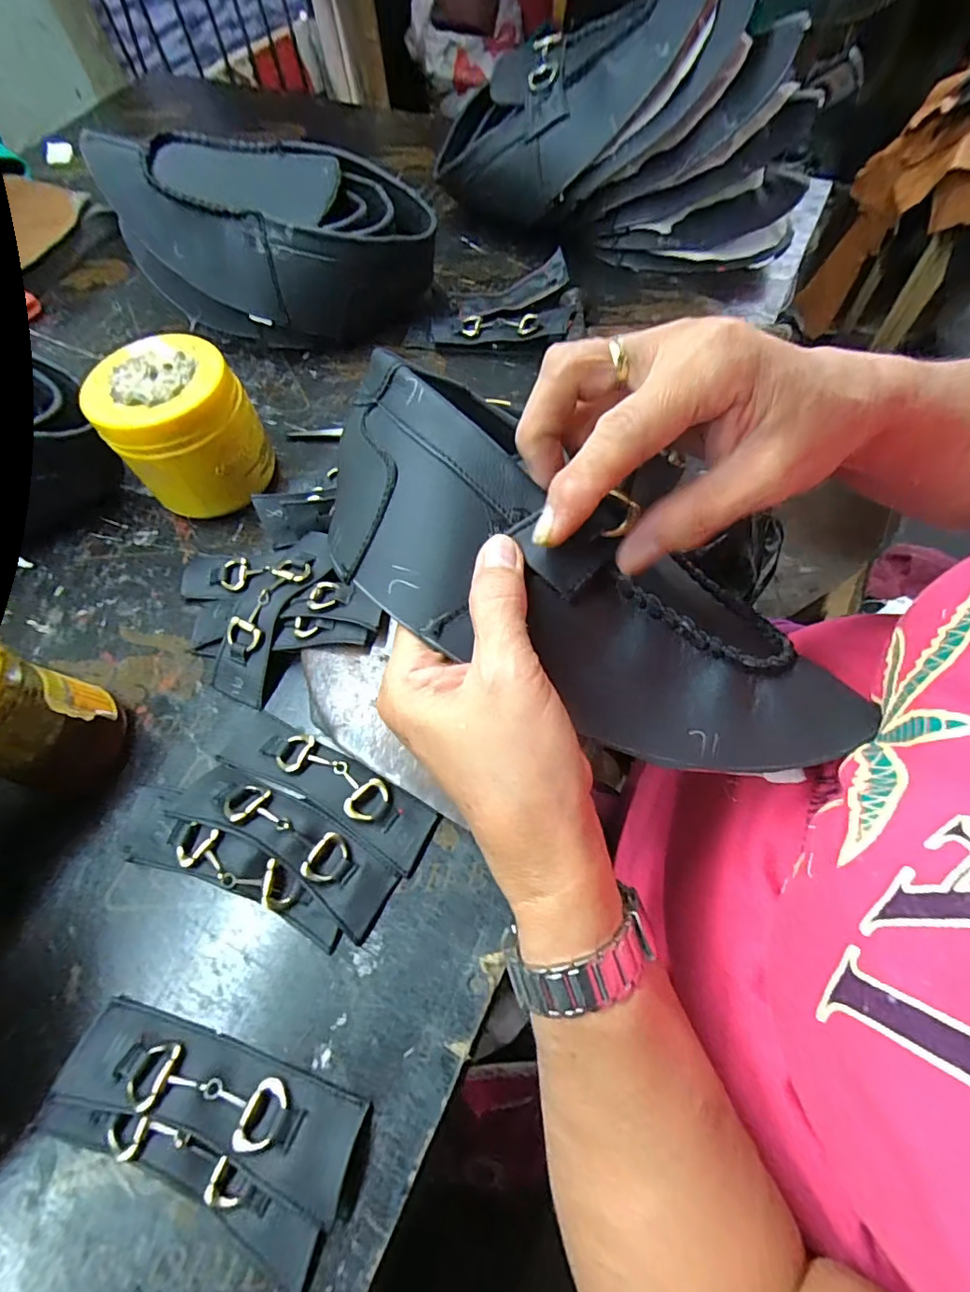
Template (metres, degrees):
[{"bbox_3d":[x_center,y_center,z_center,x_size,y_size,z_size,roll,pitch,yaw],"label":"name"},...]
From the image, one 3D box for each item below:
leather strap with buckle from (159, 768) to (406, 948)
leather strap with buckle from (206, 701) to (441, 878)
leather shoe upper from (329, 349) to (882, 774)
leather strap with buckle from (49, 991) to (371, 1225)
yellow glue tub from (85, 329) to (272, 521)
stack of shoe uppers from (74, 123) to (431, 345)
[{"bbox_3d":[-0.110,0.102,0.288,0.130,0.022,0.039,26,68,16],"label":"leather strap with buckle"},{"bbox_3d":[-0.100,0.075,0.308,0.154,0.012,0.037,24,67,15],"label":"leather strap with buckle"},{"bbox_3d":[0.037,-0.025,0.226,0.251,0.050,0.103,33,68,0],"label":"leather shoe upper"},{"bbox_3d":[-0.125,0.205,0.241,0.140,0.014,0.039,14,65,11],"label":"leather strap with buckle"},{"bbox_3d":[-0.211,-0.154,0.386,0.094,0.096,0.089,-33,65,-12],"label":"yellow glue tub"},{"bbox_3d":[-0.184,-0.360,0.475,0.260,0.130,0.122,-10,63,-1],"label":"stack of shoe uppers"}]

